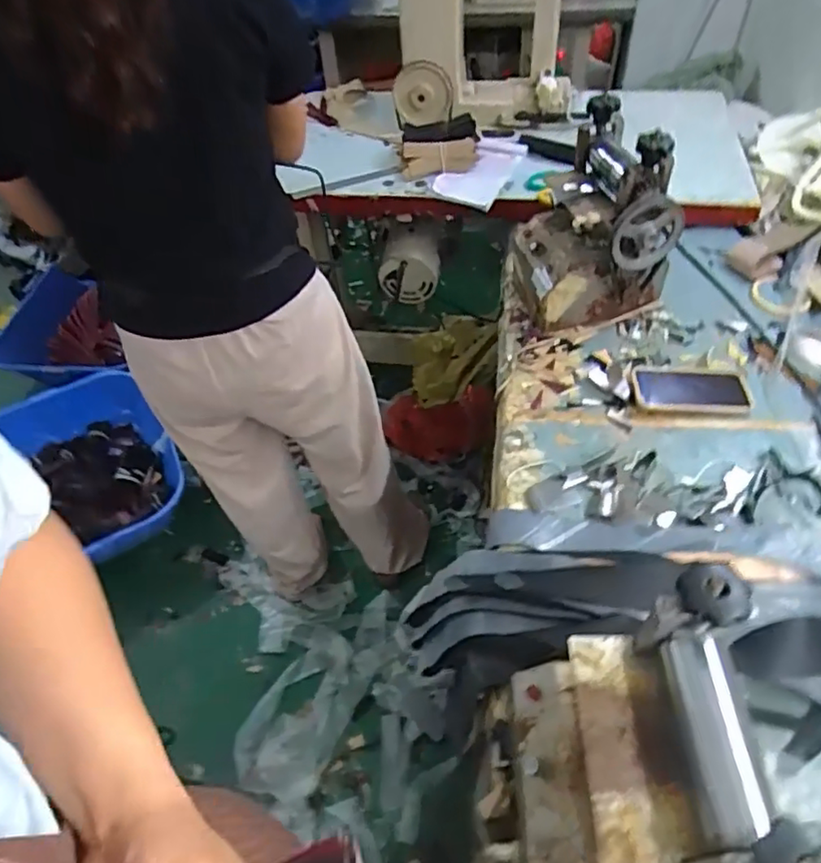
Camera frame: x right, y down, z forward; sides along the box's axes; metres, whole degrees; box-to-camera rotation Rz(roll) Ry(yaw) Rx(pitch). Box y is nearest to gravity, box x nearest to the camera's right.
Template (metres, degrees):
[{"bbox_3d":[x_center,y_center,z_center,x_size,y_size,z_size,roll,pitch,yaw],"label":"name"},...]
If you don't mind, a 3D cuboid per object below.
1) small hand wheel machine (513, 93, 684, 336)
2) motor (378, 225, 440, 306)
[{"bbox_3d":[0.277,-0.317,0.929,0.181,0.288,0.189,-11,51,-4],"label":"small hand wheel machine"},{"bbox_3d":[-0.003,-0.370,1.382,0.133,0.152,0.114,-3,51,2],"label":"motor"}]

